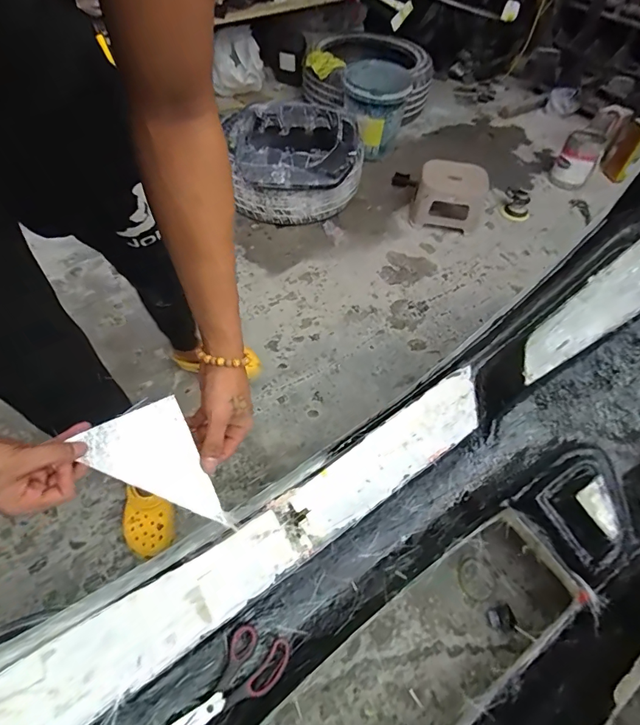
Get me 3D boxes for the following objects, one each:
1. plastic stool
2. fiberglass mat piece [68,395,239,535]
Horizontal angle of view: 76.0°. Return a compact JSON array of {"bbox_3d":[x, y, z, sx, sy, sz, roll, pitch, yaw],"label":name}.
[{"bbox_3d":[0.529,-0.668,1.668,0.277,0.198,0.312,17,56,8],"label":"plastic stool"},{"bbox_3d":[-0.180,0.128,0.456,0.099,0.004,0.157,-25,93,-19],"label":"fiberglass mat piece"}]

